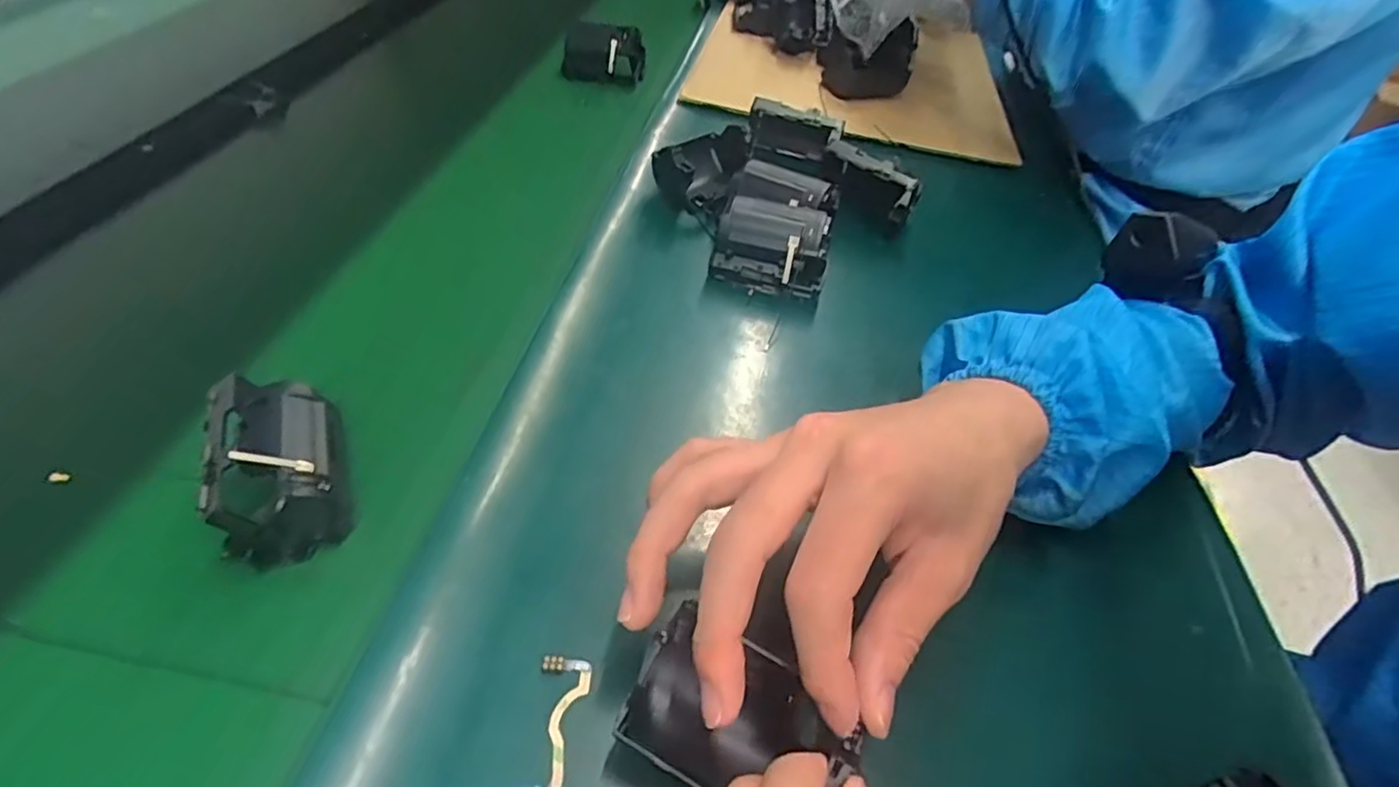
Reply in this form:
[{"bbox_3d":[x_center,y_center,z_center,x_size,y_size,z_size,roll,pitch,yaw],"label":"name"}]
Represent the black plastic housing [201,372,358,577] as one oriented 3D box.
[{"bbox_3d":[-0.170,0.034,0.273,0.041,0.050,0.075,-14,51,-21],"label":"black plastic housing"}]

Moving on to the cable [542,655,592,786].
[{"bbox_3d":[-0.050,0.117,0.226,0.018,0.004,0.053,6,47,-2],"label":"cable"}]

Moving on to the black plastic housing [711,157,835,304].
[{"bbox_3d":[0.048,-0.102,0.418,0.072,0.046,0.083,17,47,7],"label":"black plastic housing"}]

